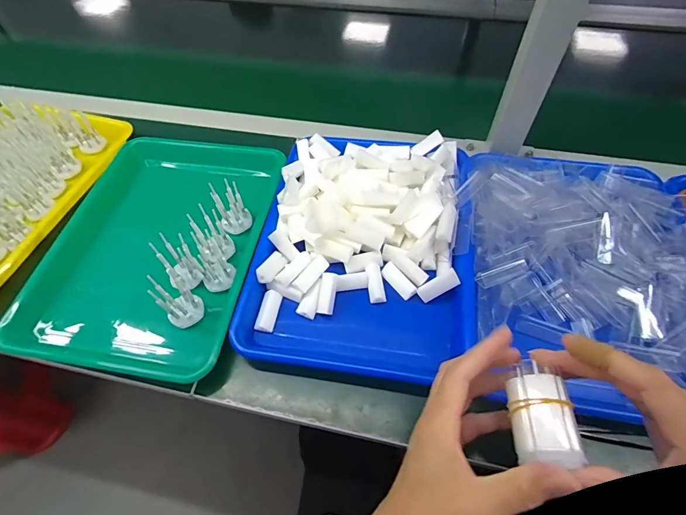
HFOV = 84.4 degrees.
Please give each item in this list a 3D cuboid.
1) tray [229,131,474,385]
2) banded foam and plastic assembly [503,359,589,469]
[{"bbox_3d":[0.025,-0.021,0.463,0.249,0.060,0.322,5,58,5],"label":"tray"},{"bbox_3d":[0.129,0.100,0.245,0.033,0.023,0.059,-1,57,1],"label":"banded foam and plastic assembly"}]

